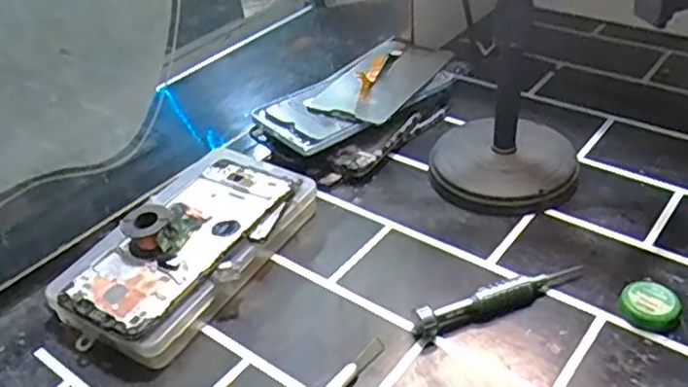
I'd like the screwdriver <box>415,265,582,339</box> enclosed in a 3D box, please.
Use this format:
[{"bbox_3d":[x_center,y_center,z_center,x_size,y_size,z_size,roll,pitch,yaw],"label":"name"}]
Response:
[{"bbox_3d":[0.095,0.062,0.395,0.111,0.016,0.013,-17,38,-14],"label":"screwdriver"}]

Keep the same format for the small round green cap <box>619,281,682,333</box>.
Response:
[{"bbox_3d":[0.176,0.065,0.382,0.031,0.013,0.029,-4,37,3],"label":"small round green cap"}]

